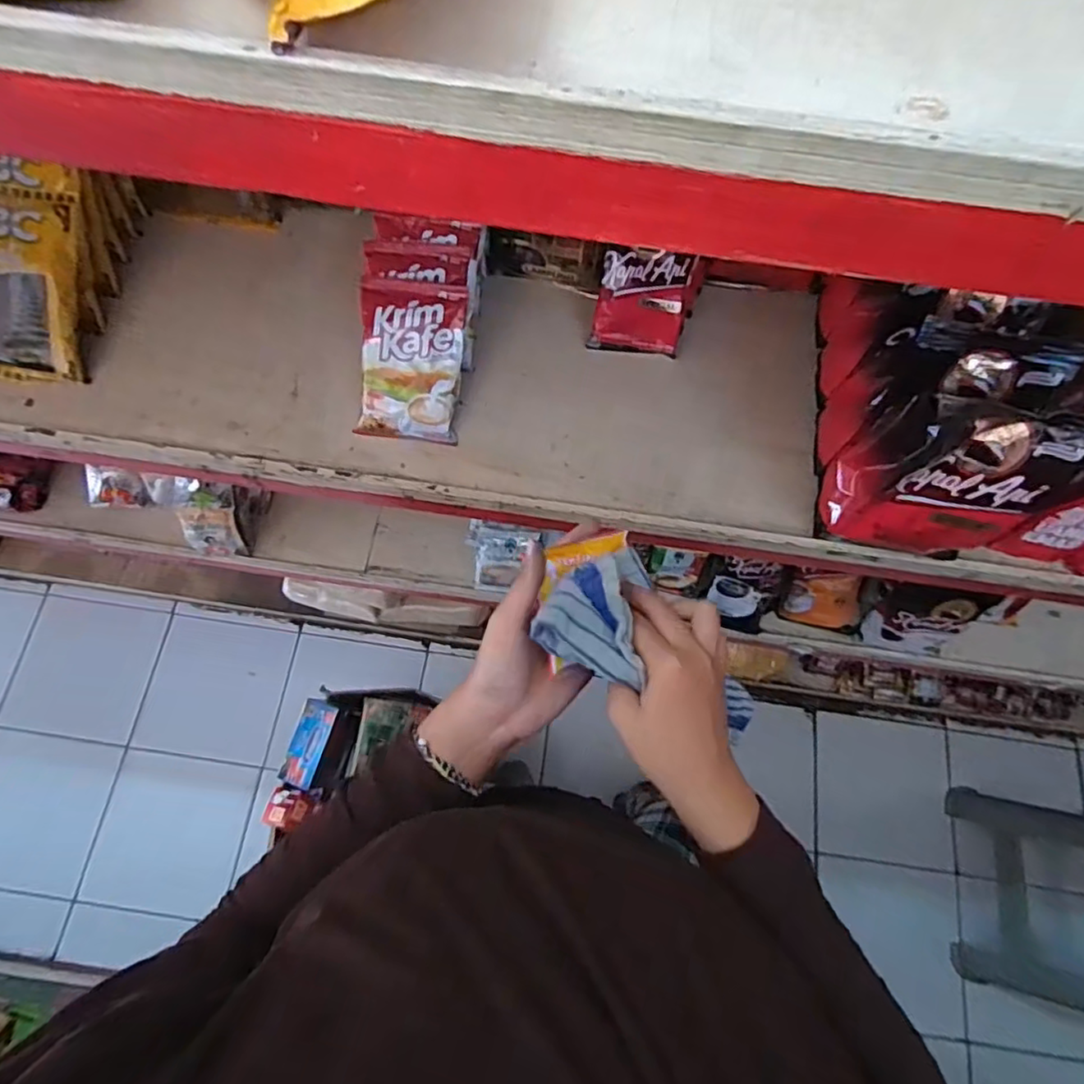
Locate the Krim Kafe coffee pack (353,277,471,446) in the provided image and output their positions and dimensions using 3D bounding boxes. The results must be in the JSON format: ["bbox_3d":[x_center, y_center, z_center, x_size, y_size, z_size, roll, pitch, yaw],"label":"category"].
[{"bbox_3d":[-0.128,-0.176,0.613,0.096,0.007,0.147,7,103,-3],"label":"Krim Kafe coffee pack"}]

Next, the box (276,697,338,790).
[{"bbox_3d":[-0.372,0.322,1.000,0.058,0.023,0.128,14,71,3],"label":"box"}]

